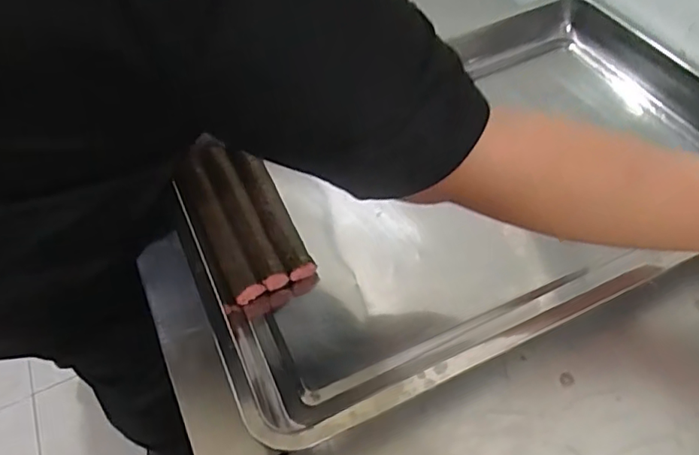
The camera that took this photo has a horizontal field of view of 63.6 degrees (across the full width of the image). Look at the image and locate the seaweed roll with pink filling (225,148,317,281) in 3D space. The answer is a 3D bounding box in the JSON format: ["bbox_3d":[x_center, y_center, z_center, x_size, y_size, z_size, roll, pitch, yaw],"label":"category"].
[{"bbox_3d":[-0.079,-0.016,0.573,0.028,0.029,0.160,-25,69,-14],"label":"seaweed roll with pink filling"}]

